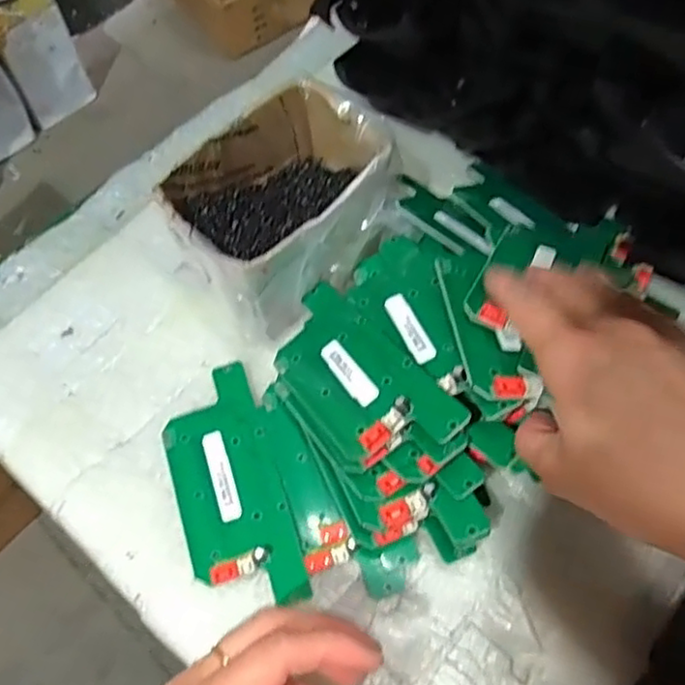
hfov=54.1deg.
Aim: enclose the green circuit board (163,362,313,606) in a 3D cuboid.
[{"bbox_3d":[-0.062,0.075,0.358,0.056,0.008,0.132,-15,62,-6],"label":"green circuit board"}]

